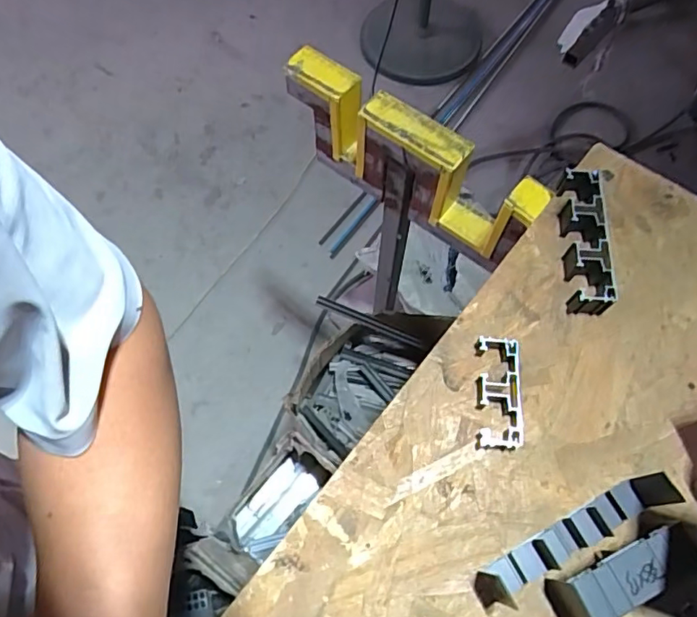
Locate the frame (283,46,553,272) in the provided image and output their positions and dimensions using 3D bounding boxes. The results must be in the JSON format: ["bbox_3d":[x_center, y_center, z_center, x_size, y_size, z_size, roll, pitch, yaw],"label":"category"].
[{"bbox_3d":[0.066,-0.169,0.635,0.324,0.125,0.043,36,72,14],"label":"frame"}]

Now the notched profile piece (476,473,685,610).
[{"bbox_3d":[0.163,0.167,0.397,0.150,0.042,0.026,-27,70,-10],"label":"notched profile piece"}]

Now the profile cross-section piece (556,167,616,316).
[{"bbox_3d":[0.216,-0.062,0.499,0.036,0.038,0.131,5,67,3],"label":"profile cross-section piece"}]

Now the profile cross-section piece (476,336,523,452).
[{"bbox_3d":[0.124,0.070,0.450,0.036,0.020,0.090,4,67,3],"label":"profile cross-section piece"}]

